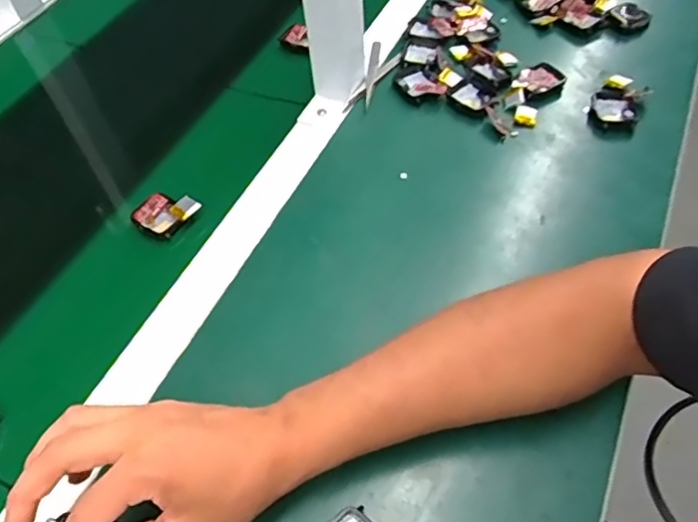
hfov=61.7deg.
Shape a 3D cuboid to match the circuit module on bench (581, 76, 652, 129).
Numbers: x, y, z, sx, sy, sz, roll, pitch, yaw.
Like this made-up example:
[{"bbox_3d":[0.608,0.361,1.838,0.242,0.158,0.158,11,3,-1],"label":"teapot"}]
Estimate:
[{"bbox_3d":[0.253,-0.147,0.551,0.046,0.019,0.067,34,63,24],"label":"circuit module on bench"}]

